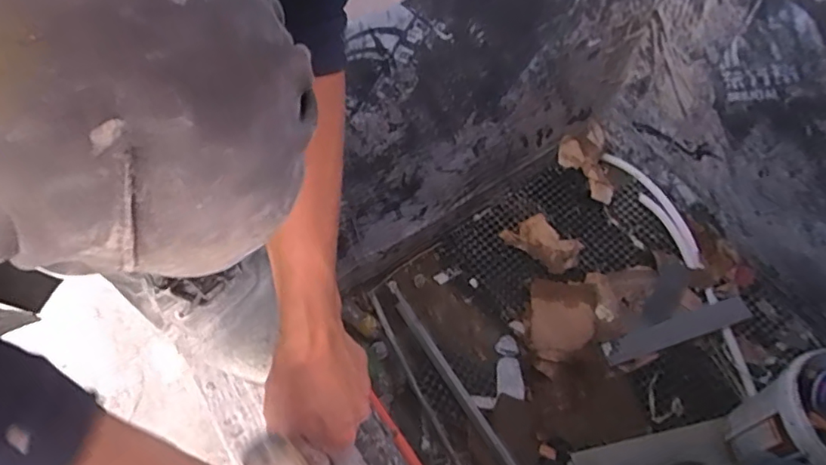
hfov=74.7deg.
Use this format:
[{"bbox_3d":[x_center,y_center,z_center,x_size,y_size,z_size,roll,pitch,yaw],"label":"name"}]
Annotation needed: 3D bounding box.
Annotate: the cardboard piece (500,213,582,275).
[{"bbox_3d":[0.424,0.027,1.761,0.238,0.031,0.138,36,68,19],"label":"cardboard piece"}]

